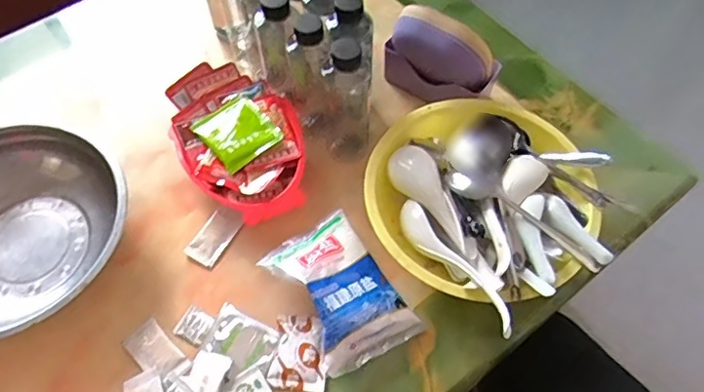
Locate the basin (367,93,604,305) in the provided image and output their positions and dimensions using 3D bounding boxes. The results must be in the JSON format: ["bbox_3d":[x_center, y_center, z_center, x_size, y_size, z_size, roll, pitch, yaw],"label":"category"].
[{"bbox_3d":[0.143,0.002,0.630,0.240,0.096,0.254,0,60,0],"label":"basin"}]

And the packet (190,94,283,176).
[{"bbox_3d":[-0.136,-0.079,0.660,0.078,0.013,0.081,-36,67,-19],"label":"packet"}]

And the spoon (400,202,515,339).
[{"bbox_3d":[0.103,0.067,0.564,0.028,0.033,0.191,-28,44,-15],"label":"spoon"}]

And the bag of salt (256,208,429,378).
[{"bbox_3d":[-0.011,0.099,0.590,0.111,0.043,0.163,-25,70,-32],"label":"bag of salt"}]

